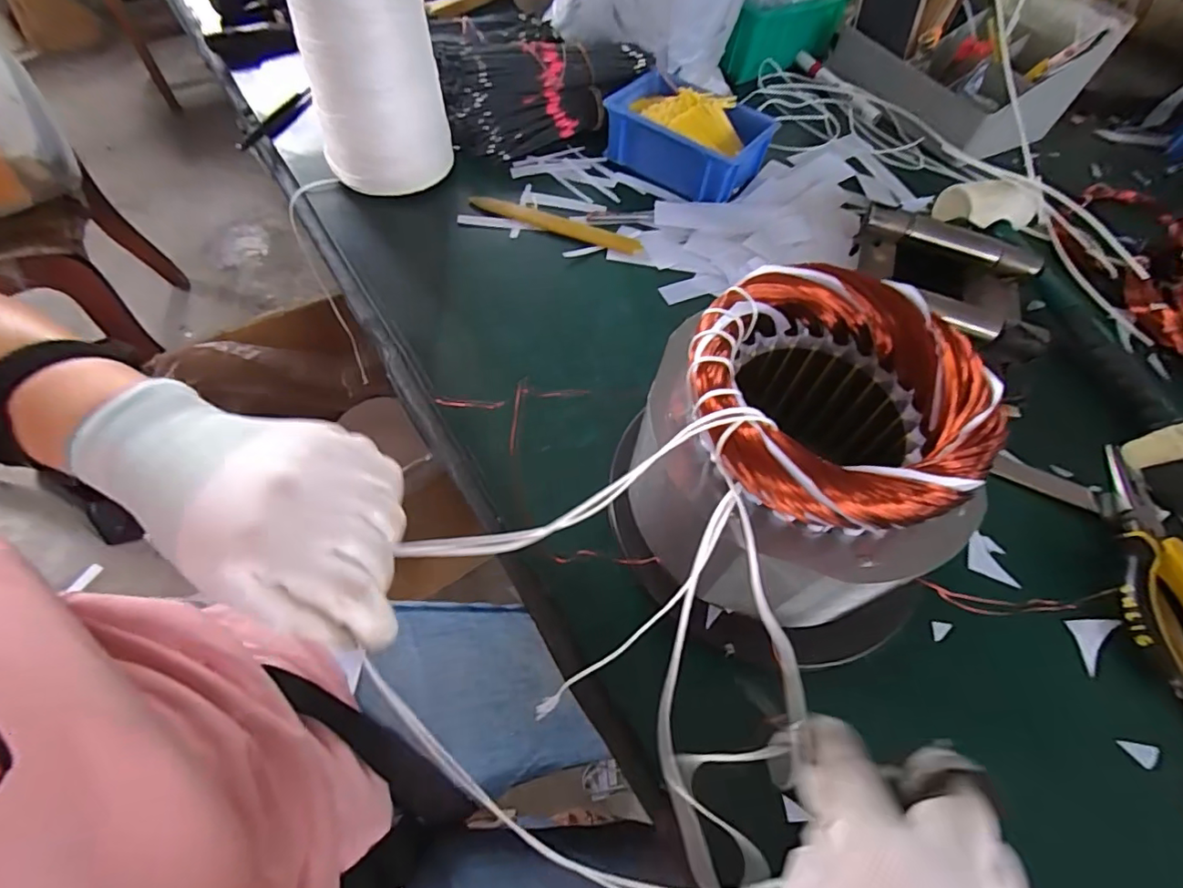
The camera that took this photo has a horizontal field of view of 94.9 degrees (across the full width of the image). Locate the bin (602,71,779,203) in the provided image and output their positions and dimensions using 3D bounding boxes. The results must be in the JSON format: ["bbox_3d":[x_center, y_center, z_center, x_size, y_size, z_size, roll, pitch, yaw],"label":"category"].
[{"bbox_3d":[0.095,-0.306,0.540,0.150,0.057,0.101,34,63,17],"label":"bin"}]

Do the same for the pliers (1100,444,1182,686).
[{"bbox_3d":[0.354,0.073,0.345,0.056,0.016,0.150,6,59,1],"label":"pliers"}]

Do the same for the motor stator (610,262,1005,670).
[{"bbox_3d":[0.088,0.019,0.281,0.135,0.160,0.149,24,61,11],"label":"motor stator"}]

